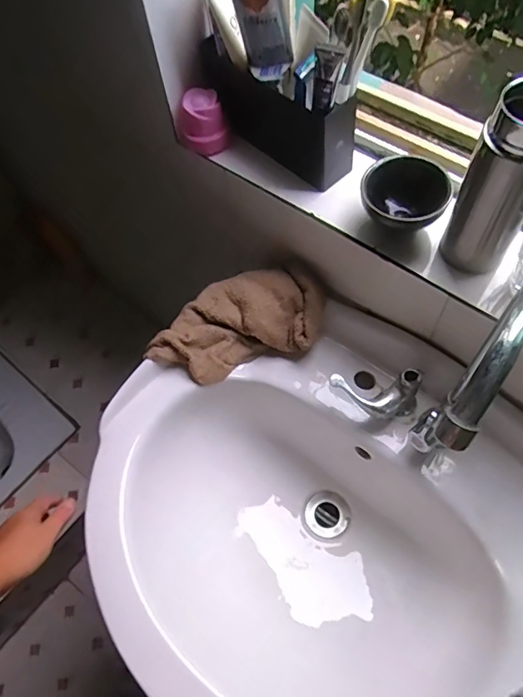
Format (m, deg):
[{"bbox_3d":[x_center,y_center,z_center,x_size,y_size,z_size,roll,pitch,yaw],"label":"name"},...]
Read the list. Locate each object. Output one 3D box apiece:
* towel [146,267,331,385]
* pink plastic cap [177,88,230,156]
[{"bbox_3d":[-0.034,-0.035,0.650,0.227,0.056,0.121,-15,63,-5],"label":"towel"},{"bbox_3d":[-0.068,-0.269,0.613,0.056,0.060,0.048,-25,64,-10],"label":"pink plastic cap"}]

